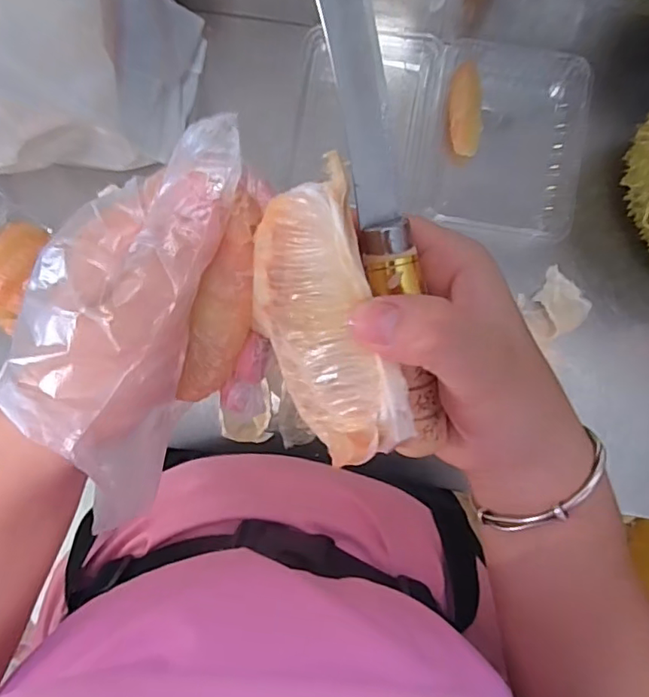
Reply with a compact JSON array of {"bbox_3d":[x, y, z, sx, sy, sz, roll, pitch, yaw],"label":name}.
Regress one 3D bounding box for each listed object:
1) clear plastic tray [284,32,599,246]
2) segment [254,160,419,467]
[{"bbox_3d":[0.105,-0.203,0.500,0.260,0.027,0.168,8,88,1],"label":"clear plastic tray"},{"bbox_3d":[0.006,-0.010,0.193,0.047,0.030,0.093,-9,101,37],"label":"segment"}]

